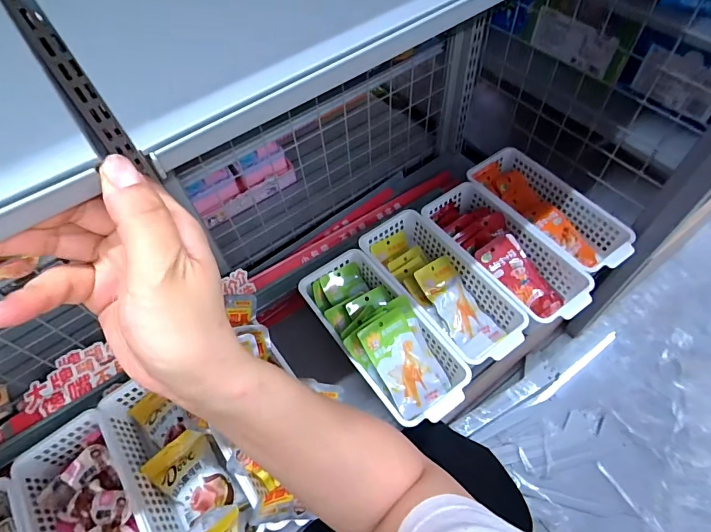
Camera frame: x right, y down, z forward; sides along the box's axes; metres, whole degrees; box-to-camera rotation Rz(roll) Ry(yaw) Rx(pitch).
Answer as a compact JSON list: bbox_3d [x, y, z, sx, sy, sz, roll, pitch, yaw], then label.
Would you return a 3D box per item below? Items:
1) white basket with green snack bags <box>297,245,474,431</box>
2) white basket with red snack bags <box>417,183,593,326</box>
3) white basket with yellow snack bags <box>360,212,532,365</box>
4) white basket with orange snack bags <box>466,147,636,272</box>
[{"bbox_3d":[0.041,0.103,0.661,0.130,0.083,0.301,-33,61,-16],"label":"white basket with green snack bags"},{"bbox_3d":[0.255,-0.017,0.743,0.135,0.073,0.308,-33,61,-16],"label":"white basket with red snack bags"},{"bbox_3d":[0.139,0.039,0.716,0.132,0.069,0.309,-30,60,-15],"label":"white basket with yellow snack bags"},{"bbox_3d":[0.351,-0.096,0.791,0.140,0.074,0.310,-36,62,-18],"label":"white basket with orange snack bags"}]

